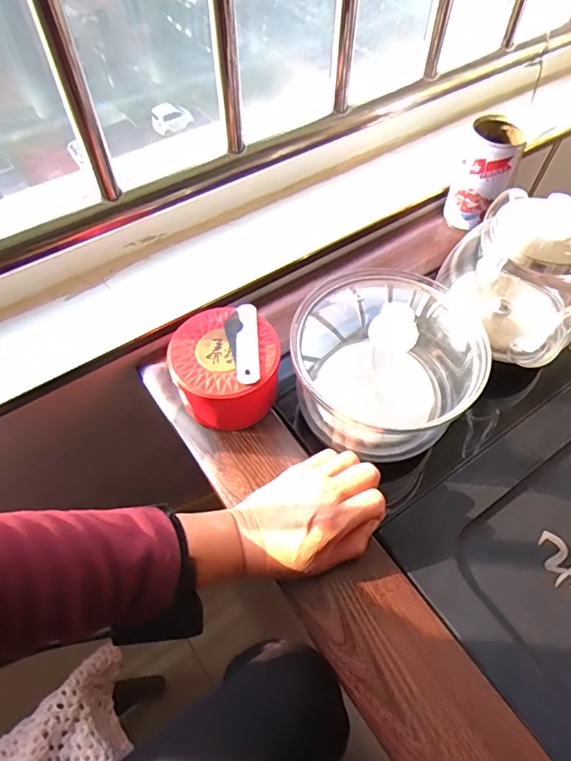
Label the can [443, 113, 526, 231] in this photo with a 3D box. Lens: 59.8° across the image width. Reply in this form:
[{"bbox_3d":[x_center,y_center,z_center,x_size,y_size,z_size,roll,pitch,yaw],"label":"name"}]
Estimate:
[{"bbox_3d":[0.240,-0.246,0.605,0.066,0.115,0.075,23,60,13],"label":"can"}]

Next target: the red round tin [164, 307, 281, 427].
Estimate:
[{"bbox_3d":[-0.056,-0.008,0.477,0.097,0.073,0.093,0,57,-1],"label":"red round tin"}]

